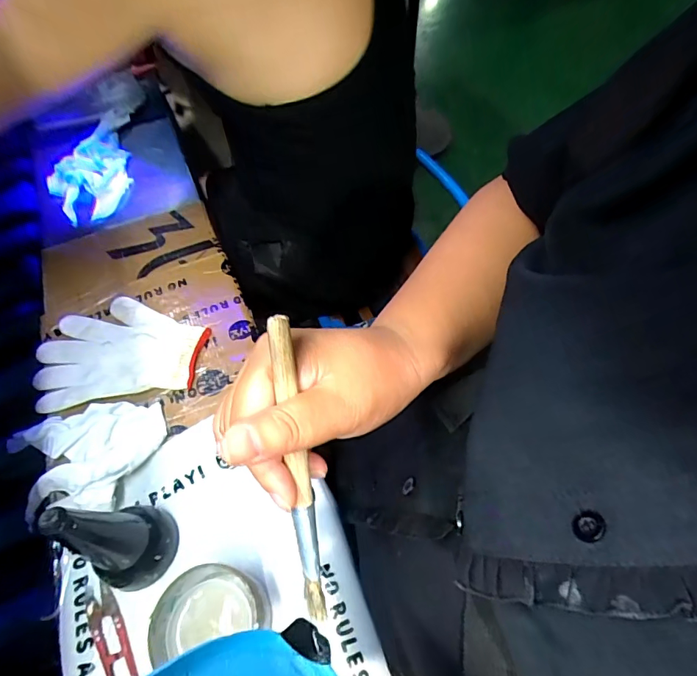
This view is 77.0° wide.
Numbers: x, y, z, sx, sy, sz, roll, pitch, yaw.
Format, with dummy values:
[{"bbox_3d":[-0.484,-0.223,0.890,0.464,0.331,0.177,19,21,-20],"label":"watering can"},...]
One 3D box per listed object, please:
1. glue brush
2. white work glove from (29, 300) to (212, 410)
[{"bbox_3d":[-0.024,0.065,0.207,0.010,0.005,0.151,-7,101,-2],"label":"glue brush"},{"bbox_3d":[-0.271,0.012,0.520,0.192,0.013,0.132,-10,57,-3],"label":"white work glove"}]

